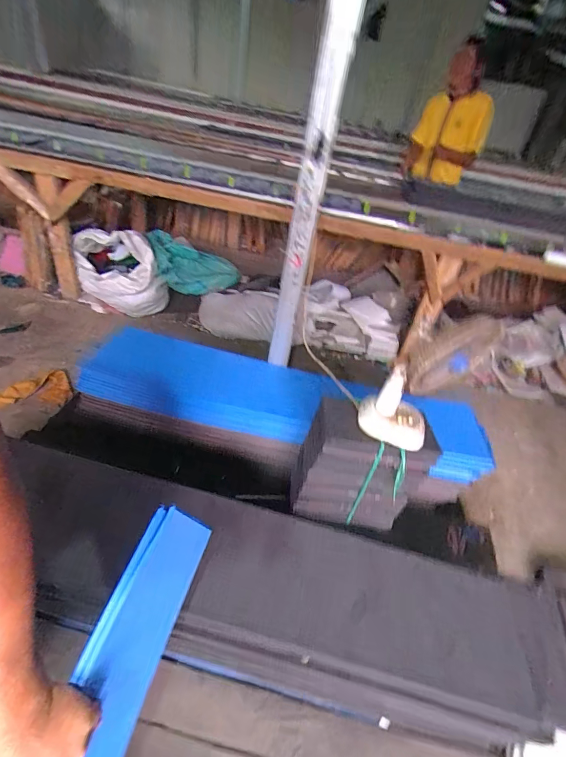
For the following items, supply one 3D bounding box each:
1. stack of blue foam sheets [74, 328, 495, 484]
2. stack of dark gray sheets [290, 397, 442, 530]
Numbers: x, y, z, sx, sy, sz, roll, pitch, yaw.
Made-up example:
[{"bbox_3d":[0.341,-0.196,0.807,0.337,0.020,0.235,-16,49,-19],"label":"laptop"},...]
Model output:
[{"bbox_3d":[-0.001,0.077,1.328,1.355,0.115,0.279,12,77,5],"label":"stack of blue foam sheets"},{"bbox_3d":[0.211,0.229,1.072,0.306,0.325,0.240,15,39,5],"label":"stack of dark gray sheets"}]

